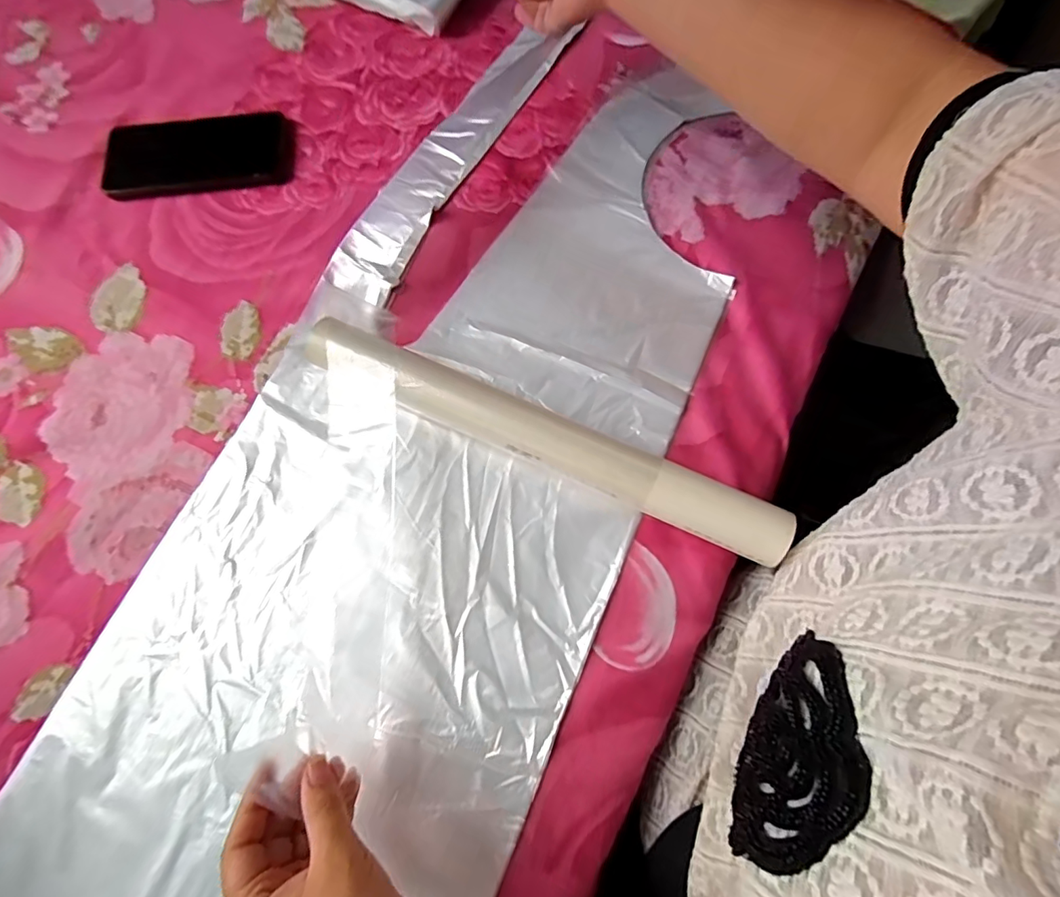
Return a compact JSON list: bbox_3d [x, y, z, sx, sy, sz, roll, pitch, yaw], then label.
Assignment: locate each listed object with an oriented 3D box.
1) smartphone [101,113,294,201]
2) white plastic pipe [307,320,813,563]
[{"bbox_3d":[-0.305,-0.271,0.467,0.168,0.008,0.080,-7,73,-1],"label":"smartphone"},{"bbox_3d":[0.003,-0.008,0.364,0.356,0.034,0.038,24,75,8],"label":"white plastic pipe"}]

